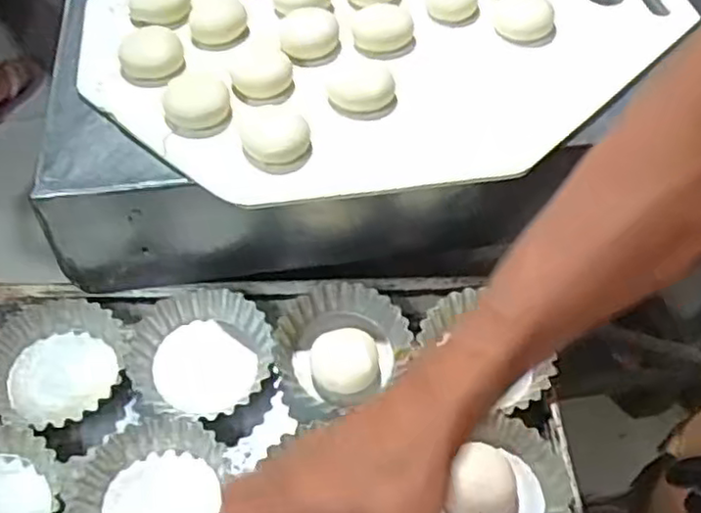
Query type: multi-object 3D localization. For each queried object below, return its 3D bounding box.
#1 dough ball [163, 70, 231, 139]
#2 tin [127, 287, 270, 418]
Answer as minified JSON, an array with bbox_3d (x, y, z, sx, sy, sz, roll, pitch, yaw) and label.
[{"bbox_3d":[-0.114,-0.113,0.506,0.047,0.027,0.042,-7,53,-7],"label":"dough ball"},{"bbox_3d":[-0.110,0.071,0.507,0.099,0.033,0.102,1,53,-1],"label":"tin"}]

